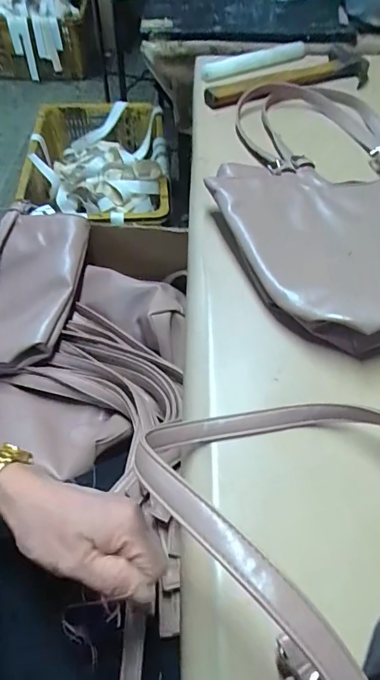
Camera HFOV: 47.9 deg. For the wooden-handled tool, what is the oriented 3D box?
[{"bbox_3d":[0.177,-0.461,0.754,0.324,0.027,0.096,-23,58,-17],"label":"wooden-handled tool"}]

